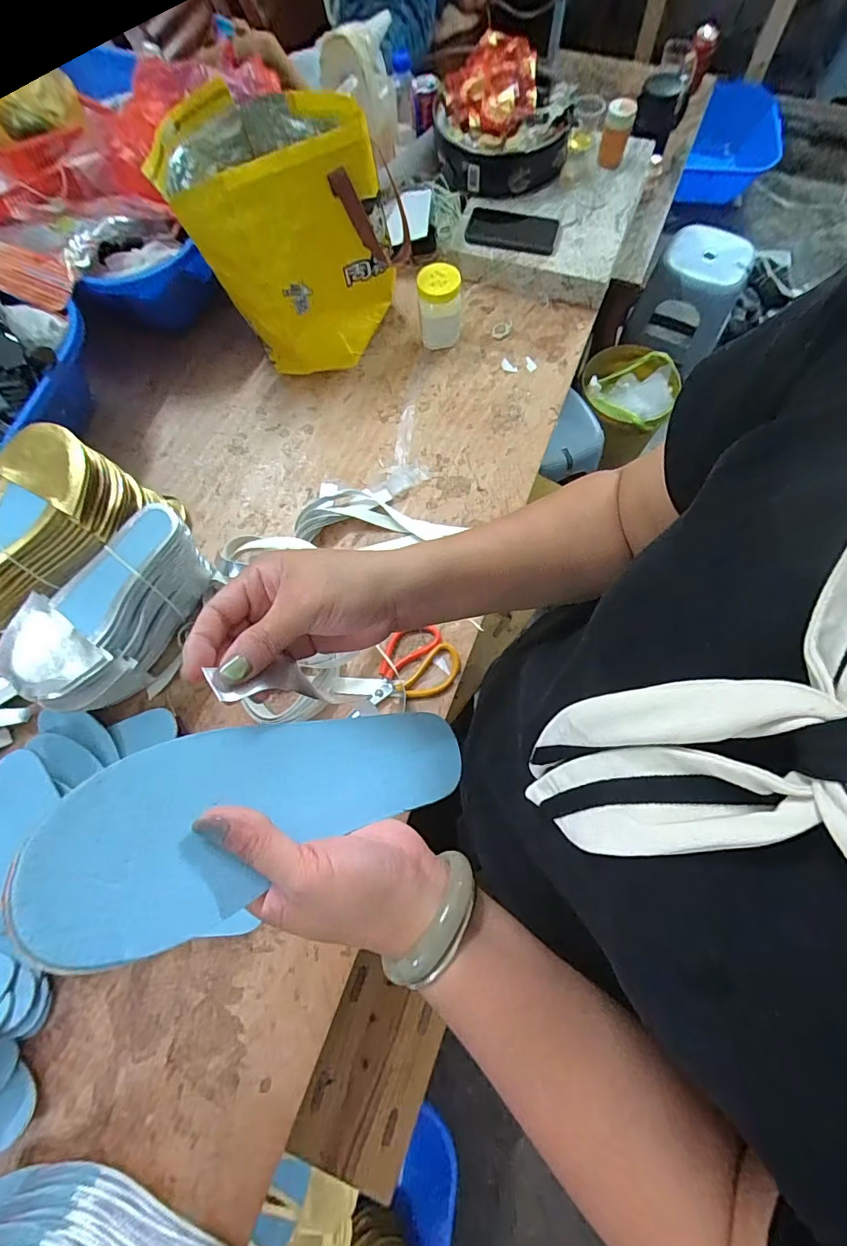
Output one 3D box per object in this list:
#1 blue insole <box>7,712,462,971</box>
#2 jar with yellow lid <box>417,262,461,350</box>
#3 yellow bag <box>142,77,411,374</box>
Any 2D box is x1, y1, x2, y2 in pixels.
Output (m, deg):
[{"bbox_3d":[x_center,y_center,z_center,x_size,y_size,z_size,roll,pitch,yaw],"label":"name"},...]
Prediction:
[{"bbox_3d":[-0.070,0.096,0.268,0.236,0.017,0.087,-6,66,-42],"label":"blue insole"},{"bbox_3d":[0.028,-0.538,0.831,0.074,0.117,0.066,1,72,2],"label":"jar with yellow lid"},{"bbox_3d":[-0.223,-0.618,0.776,0.274,0.285,0.293,-32,74,-8],"label":"yellow bag"}]

